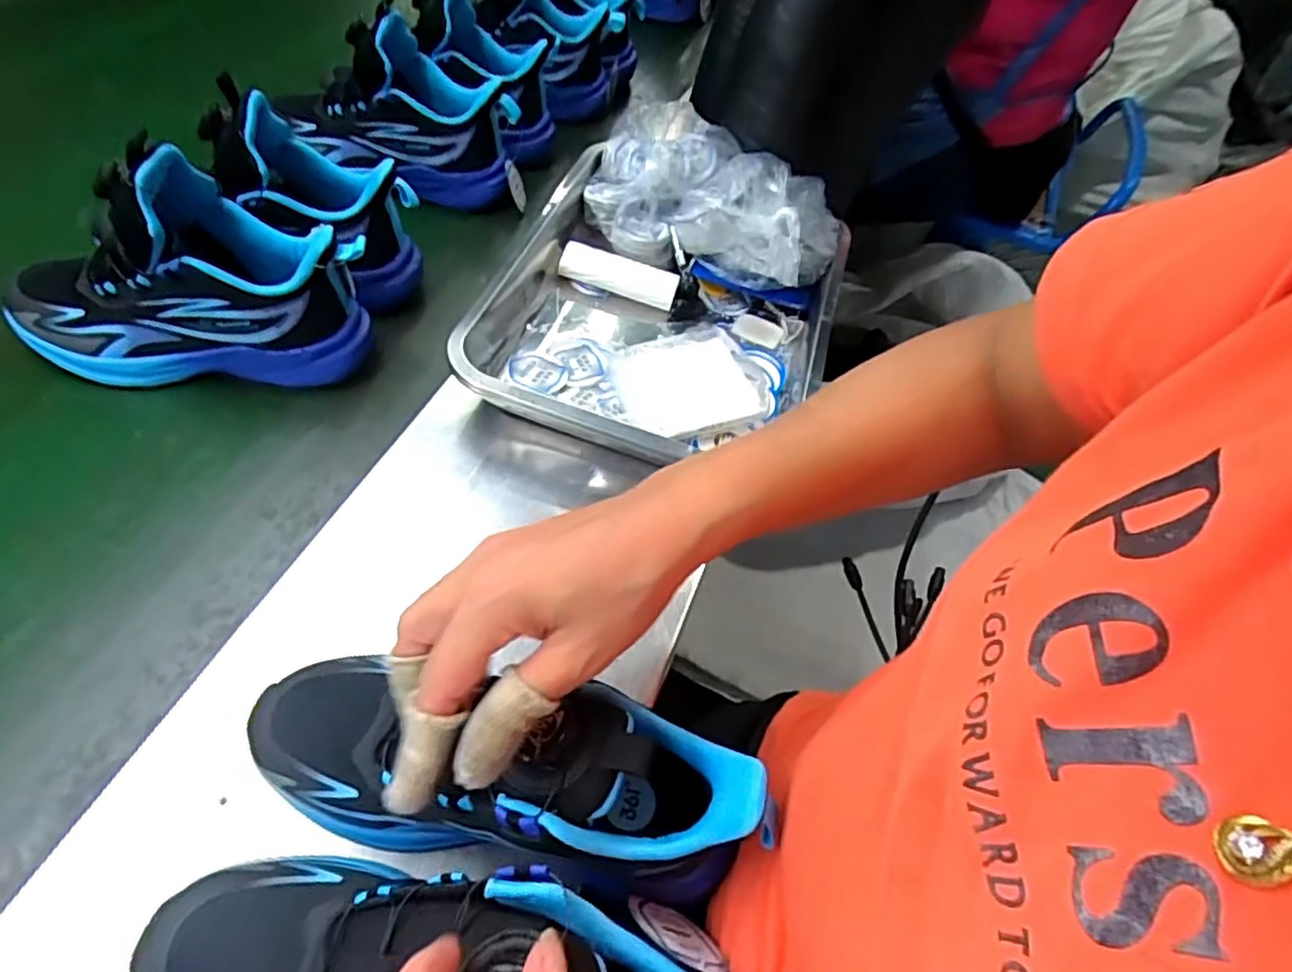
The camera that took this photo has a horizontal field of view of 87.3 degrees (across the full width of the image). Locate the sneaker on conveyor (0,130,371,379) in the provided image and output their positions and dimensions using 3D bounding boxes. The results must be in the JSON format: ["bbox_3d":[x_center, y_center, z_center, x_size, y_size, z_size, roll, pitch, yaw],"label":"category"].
[{"bbox_3d":[-0.326,-0.145,0.480,0.243,0.148,0.079,-2,55,-10],"label":"sneaker on conveyor"}]

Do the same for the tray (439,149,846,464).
[{"bbox_3d":[0.015,-0.143,0.557,0.265,0.068,0.315,17,54,4],"label":"tray"}]

